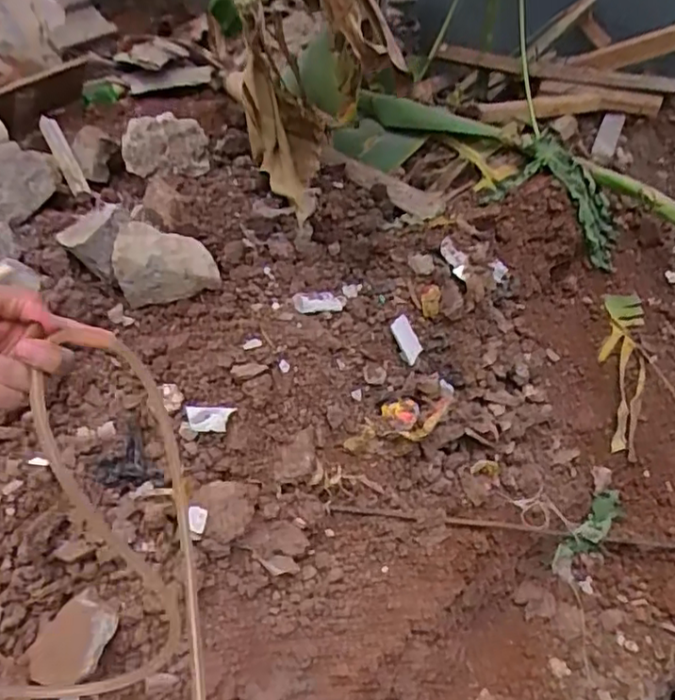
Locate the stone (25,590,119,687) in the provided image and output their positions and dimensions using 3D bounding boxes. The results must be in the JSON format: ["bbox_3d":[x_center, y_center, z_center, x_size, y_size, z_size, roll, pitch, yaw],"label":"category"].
[{"bbox_3d":[-0.361,0.393,0.854,0.096,0.042,0.121,20,45,18],"label":"stone"}]

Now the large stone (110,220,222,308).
[{"bbox_3d":[-0.325,-0.164,1.193,0.187,0.112,0.109,-2,43,-6],"label":"large stone"}]

